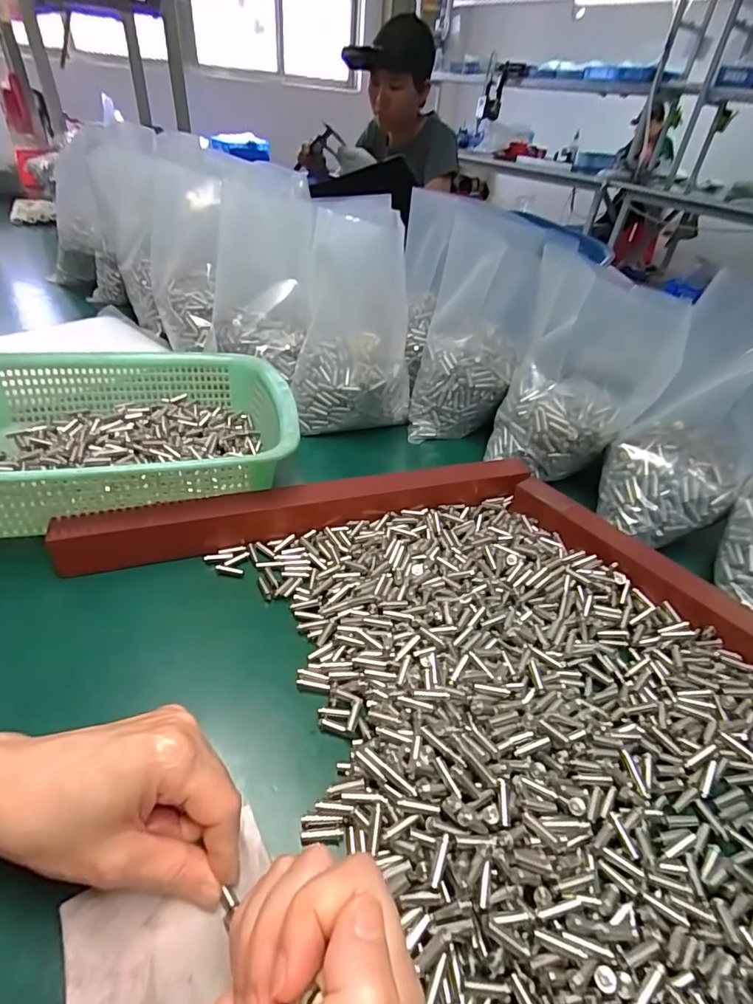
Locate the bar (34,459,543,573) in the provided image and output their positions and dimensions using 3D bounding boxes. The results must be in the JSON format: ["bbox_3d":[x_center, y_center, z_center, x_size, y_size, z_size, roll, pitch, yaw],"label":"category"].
[{"bbox_3d":[-0.049,0.002,0.408,0.388,0.027,0.030,-8,42,-17],"label":"bar"}]

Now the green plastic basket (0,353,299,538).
[{"bbox_3d":[-0.231,-0.064,0.427,0.302,0.079,0.226,-9,42,-18],"label":"green plastic basket"}]

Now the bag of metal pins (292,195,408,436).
[{"bbox_3d":[-0.020,-0.201,0.532,0.126,0.200,0.149,7,40,0],"label":"bag of metal pins"}]

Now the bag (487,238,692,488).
[{"bbox_3d":[0.194,-0.121,0.471,0.124,0.184,0.106,12,40,6],"label":"bag"}]

